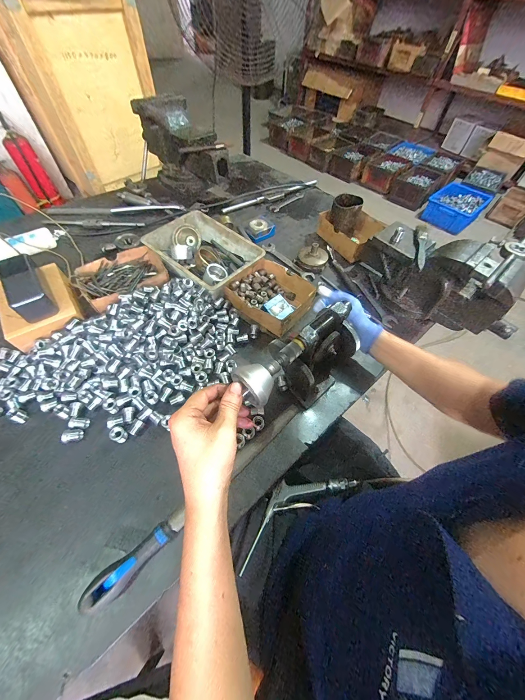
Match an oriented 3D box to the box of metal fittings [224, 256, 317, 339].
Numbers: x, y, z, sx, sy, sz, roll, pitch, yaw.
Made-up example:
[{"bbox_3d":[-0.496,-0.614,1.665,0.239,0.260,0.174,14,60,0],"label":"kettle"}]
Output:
[{"bbox_3d":[0.018,-0.124,0.576,0.175,0.047,0.150,34,61,19],"label":"box of metal fittings"}]

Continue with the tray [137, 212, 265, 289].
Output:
[{"bbox_3d":[-0.141,-0.227,0.616,0.247,0.062,0.170,37,62,20],"label":"tray"}]

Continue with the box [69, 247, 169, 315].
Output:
[{"bbox_3d":[-0.305,-0.160,0.581,0.184,0.043,0.142,-34,64,-23],"label":"box"}]

